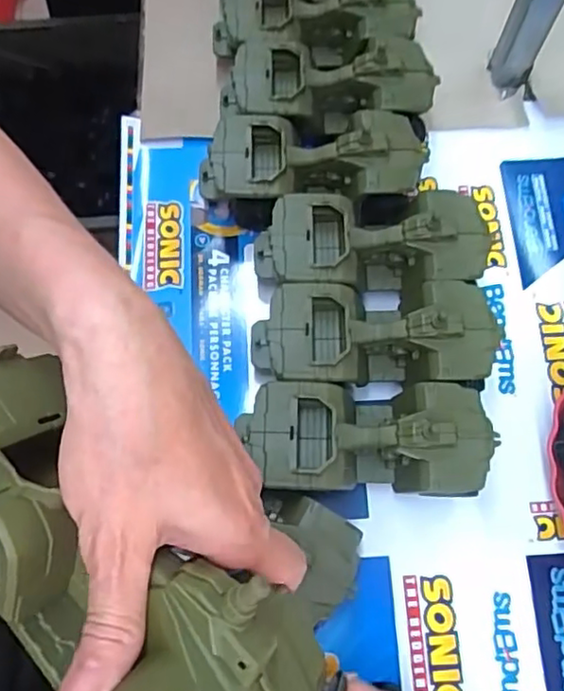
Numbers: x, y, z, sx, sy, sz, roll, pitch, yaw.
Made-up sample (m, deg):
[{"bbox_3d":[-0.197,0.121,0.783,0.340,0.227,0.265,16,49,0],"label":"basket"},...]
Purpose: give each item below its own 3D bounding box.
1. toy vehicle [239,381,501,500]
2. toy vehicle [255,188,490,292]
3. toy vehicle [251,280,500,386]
[{"bbox_3d":[0.064,0.072,0.475,0.176,0.082,0.080,2,73,1],"label":"toy vehicle"},{"bbox_3d":[0.073,-0.084,0.527,0.184,0.079,0.084,-1,72,0],"label":"toy vehicle"},{"bbox_3d":[0.071,-0.005,0.501,0.192,0.079,0.086,0,72,1],"label":"toy vehicle"}]

